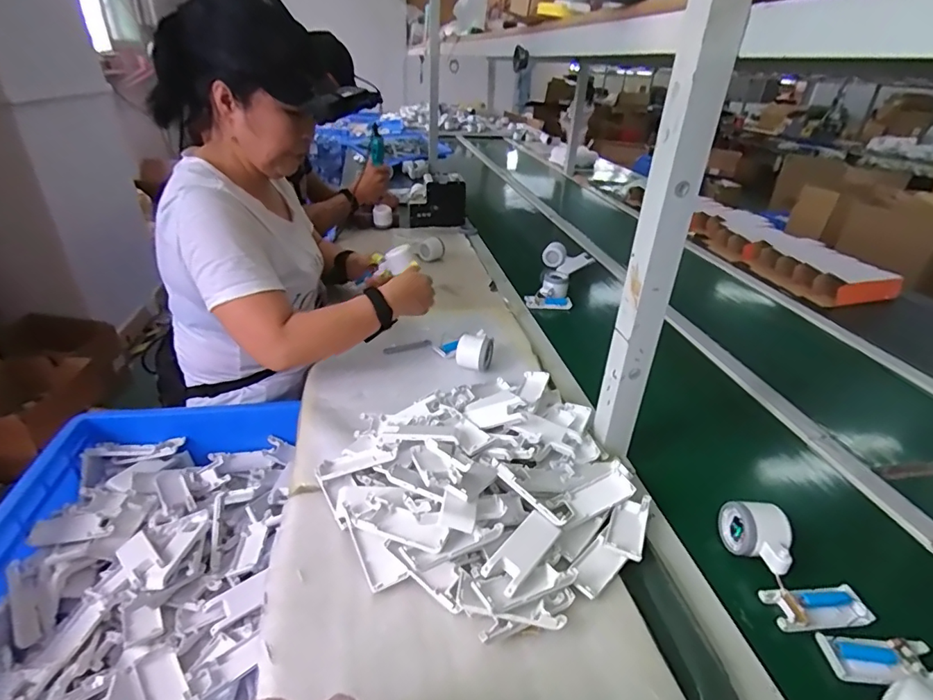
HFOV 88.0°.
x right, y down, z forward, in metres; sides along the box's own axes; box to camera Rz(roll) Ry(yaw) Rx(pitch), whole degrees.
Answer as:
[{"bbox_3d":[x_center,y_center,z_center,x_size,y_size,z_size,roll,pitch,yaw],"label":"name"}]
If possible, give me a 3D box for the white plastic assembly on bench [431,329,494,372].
[{"bbox_3d":[-0.005,-0.001,0.835,0.104,0.043,0.073,4,31,2],"label":"white plastic assembly on bench"}]

